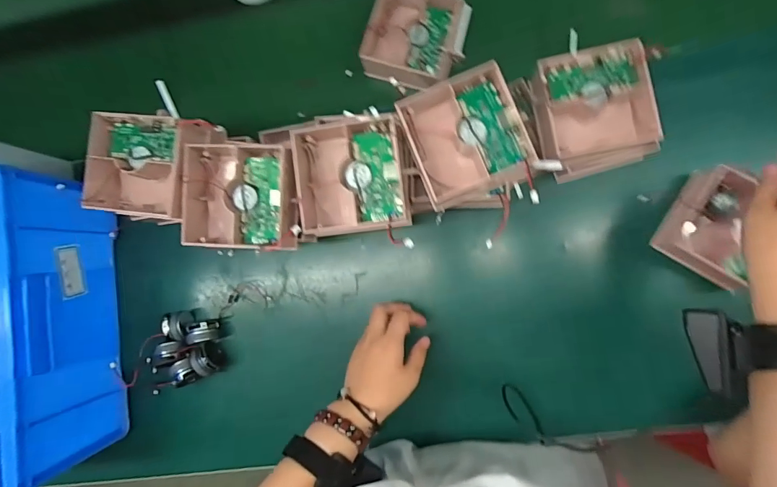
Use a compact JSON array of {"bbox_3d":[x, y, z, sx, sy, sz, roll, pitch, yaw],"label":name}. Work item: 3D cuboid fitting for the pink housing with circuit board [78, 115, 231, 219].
[{"bbox_3d":[-0.245,-0.079,0.457,0.121,0.054,0.107,8,88,8],"label":"pink housing with circuit board"}]

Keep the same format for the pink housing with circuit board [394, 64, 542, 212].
[{"bbox_3d":[0.073,-0.104,0.428,0.108,0.052,0.113,-23,84,6],"label":"pink housing with circuit board"}]

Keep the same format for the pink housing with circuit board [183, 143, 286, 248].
[{"bbox_3d":[-0.148,-0.046,0.443,0.104,0.045,0.109,3,88,8],"label":"pink housing with circuit board"}]

